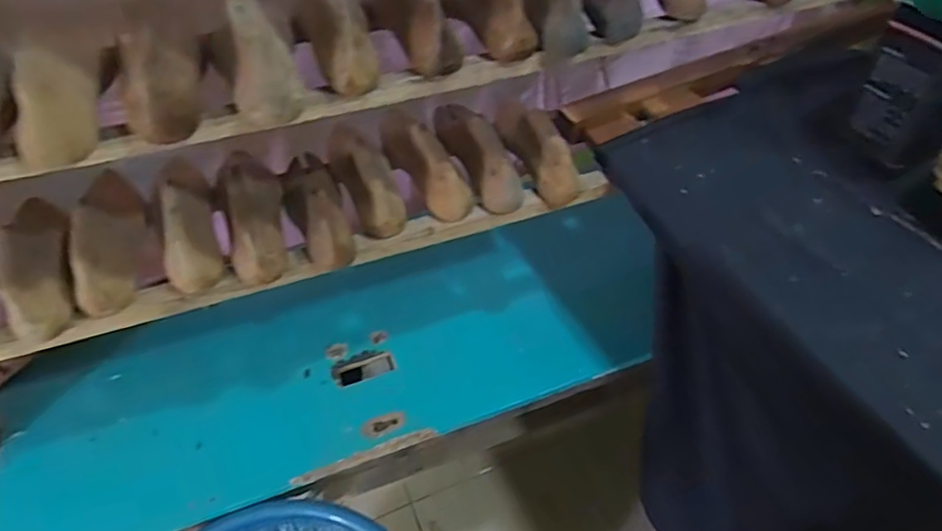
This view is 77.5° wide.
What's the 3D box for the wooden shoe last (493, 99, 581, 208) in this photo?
[{"bbox_3d":[0.096,-0.158,0.781,0.063,0.074,0.172,-14,47,-13],"label":"wooden shoe last"}]

